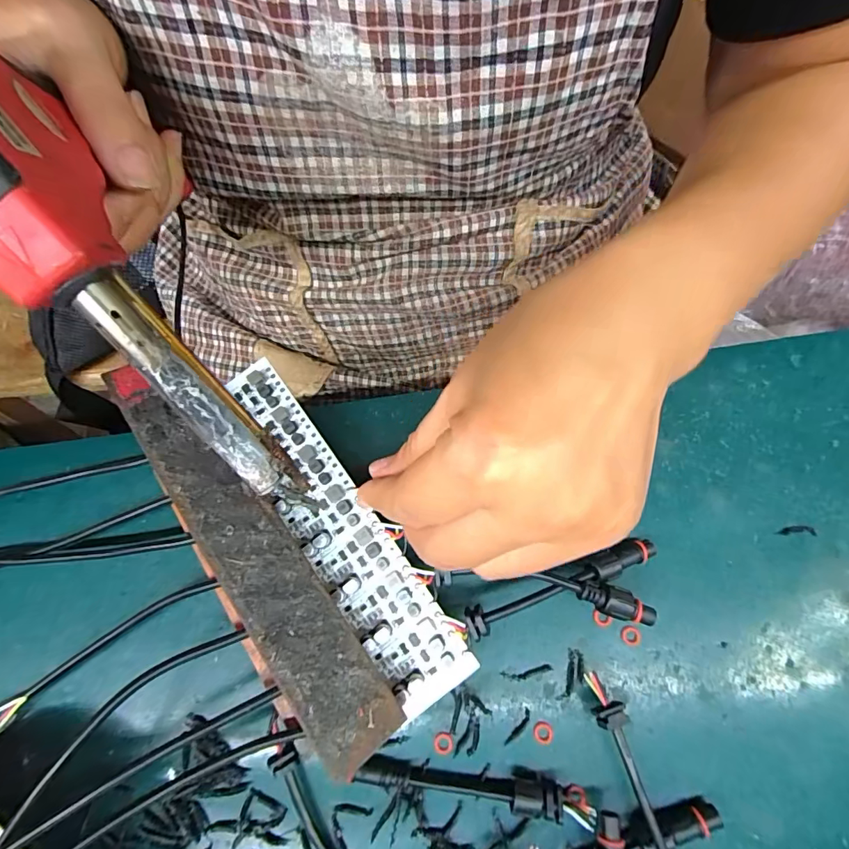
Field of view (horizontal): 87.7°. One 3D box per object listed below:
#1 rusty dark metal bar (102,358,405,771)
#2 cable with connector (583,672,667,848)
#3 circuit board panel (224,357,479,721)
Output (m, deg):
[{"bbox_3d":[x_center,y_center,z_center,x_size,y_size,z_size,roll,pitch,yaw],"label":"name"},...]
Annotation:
[{"bbox_3d":[-0.073,0.047,0.180,0.033,0.004,0.181,-29,74,-30],"label":"rusty dark metal bar"},{"bbox_3d":[0.089,0.157,0.180,0.012,0.017,0.103,-18,74,-3],"label":"cable with connector"},{"bbox_3d":[-0.040,0.043,0.202,0.036,0.007,0.169,-33,77,-7],"label":"circuit board panel"}]

